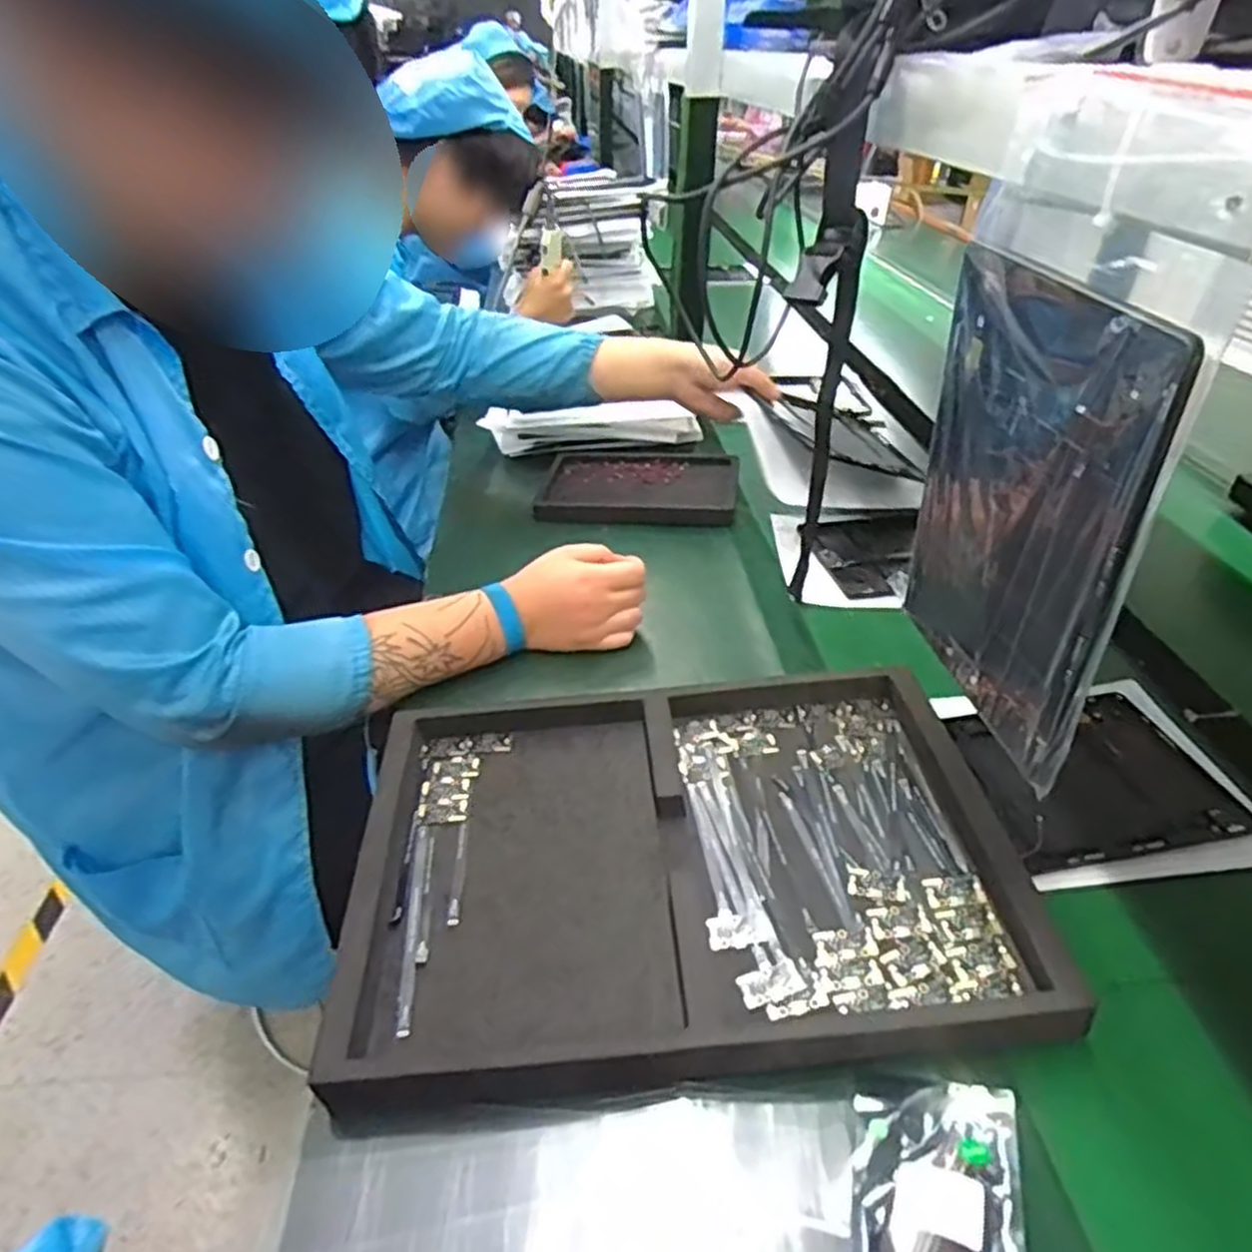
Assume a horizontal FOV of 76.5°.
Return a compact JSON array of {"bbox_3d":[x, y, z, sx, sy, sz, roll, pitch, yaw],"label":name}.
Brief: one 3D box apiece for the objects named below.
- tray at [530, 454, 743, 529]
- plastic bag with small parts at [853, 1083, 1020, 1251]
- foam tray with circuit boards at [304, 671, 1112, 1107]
[{"bbox_3d":[0.018,-0.187,1.056,0.252,0.030,0.169,3,36,3],"label":"tray"},{"bbox_3d":[0.155,0.285,0.395,0.074,0.015,0.111,9,37,11],"label":"plastic bag with small parts"},{"bbox_3d":[0.042,0.150,0.567,0.440,0.036,0.316,-2,36,-4],"label":"foam tray with circuit boards"}]

